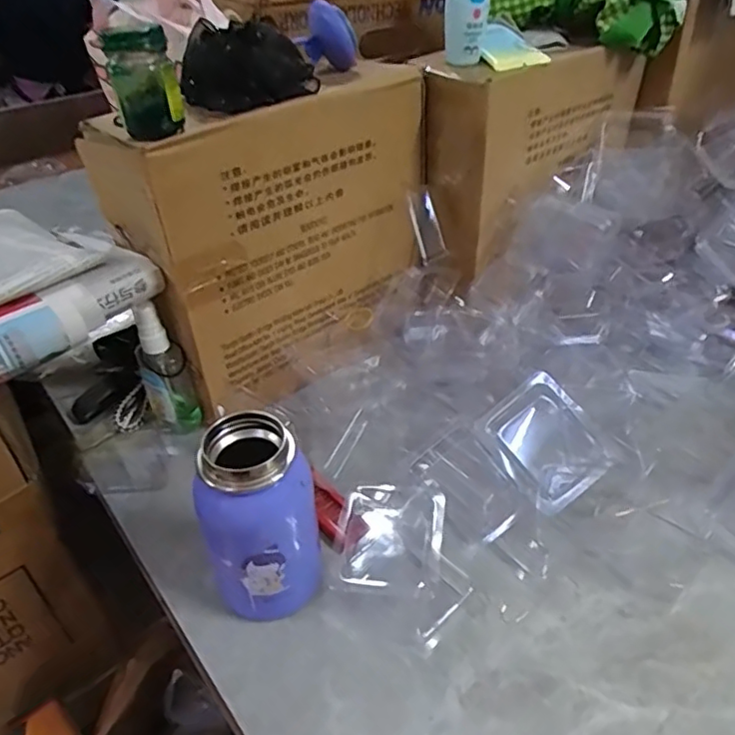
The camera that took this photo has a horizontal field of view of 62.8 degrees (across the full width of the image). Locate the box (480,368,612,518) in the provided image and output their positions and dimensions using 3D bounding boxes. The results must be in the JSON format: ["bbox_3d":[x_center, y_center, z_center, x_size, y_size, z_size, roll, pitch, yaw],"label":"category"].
[{"bbox_3d":[0.139,0.059,0.472,0.073,0.015,0.089,-43,72,9],"label":"box"}]

